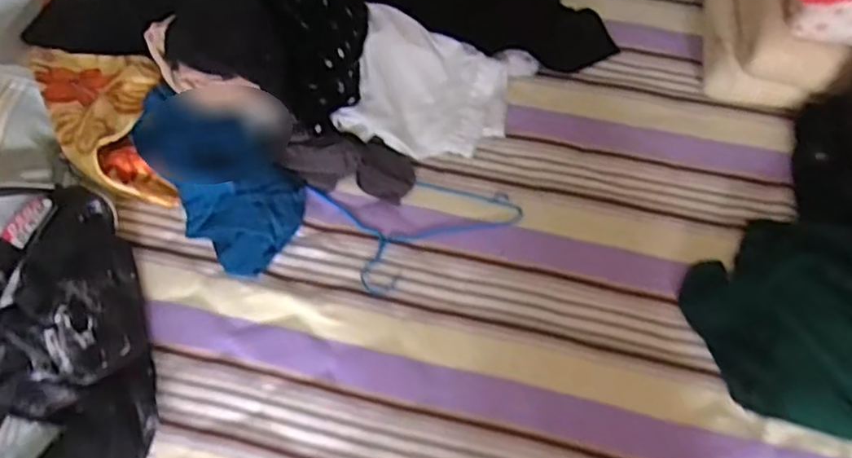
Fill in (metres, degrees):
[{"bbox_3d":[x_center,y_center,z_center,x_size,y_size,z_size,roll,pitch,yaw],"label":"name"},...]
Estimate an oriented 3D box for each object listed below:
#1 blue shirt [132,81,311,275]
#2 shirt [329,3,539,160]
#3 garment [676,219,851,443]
[{"bbox_3d":[-0.341,-0.091,1.046,0.323,0.087,0.187,36,68,19],"label":"blue shirt"},{"bbox_3d":[0.023,-0.244,1.120,0.304,0.095,0.251,11,62,7],"label":"shirt"},{"bbox_3d":[0.549,0.127,0.906,0.344,0.092,0.291,18,63,11],"label":"garment"}]

